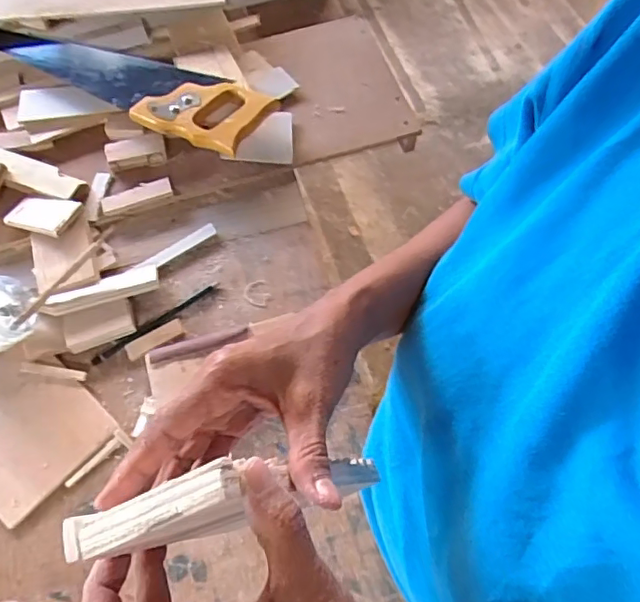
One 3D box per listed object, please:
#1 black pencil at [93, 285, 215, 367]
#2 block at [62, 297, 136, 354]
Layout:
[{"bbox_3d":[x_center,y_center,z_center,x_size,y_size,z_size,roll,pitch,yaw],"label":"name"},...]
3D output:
[{"bbox_3d":[-0.172,0.023,0.590,0.147,0.006,0.011,-35,66,-14],"label":"black pencil"},{"bbox_3d":[-0.230,0.024,0.587,0.069,0.020,0.040,-19,63,-6],"label":"block"}]

